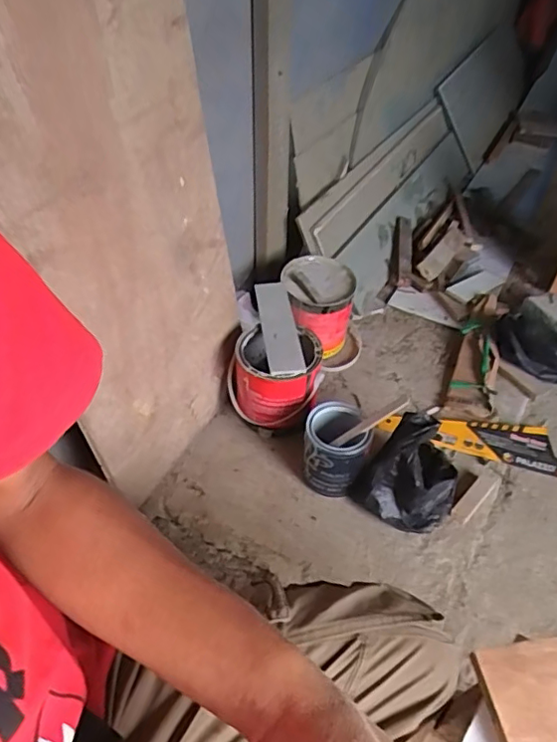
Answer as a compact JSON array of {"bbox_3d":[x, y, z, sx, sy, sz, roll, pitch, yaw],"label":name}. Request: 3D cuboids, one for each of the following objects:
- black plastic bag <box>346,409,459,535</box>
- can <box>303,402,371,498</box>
[{"bbox_3d":[0.216,0.171,0.896,0.149,0.116,0.143,-34,55,-29],"label":"black plastic bag"},{"bbox_3d":[0.094,0.133,0.928,0.104,0.121,0.113,5,46,4],"label":"can"}]

